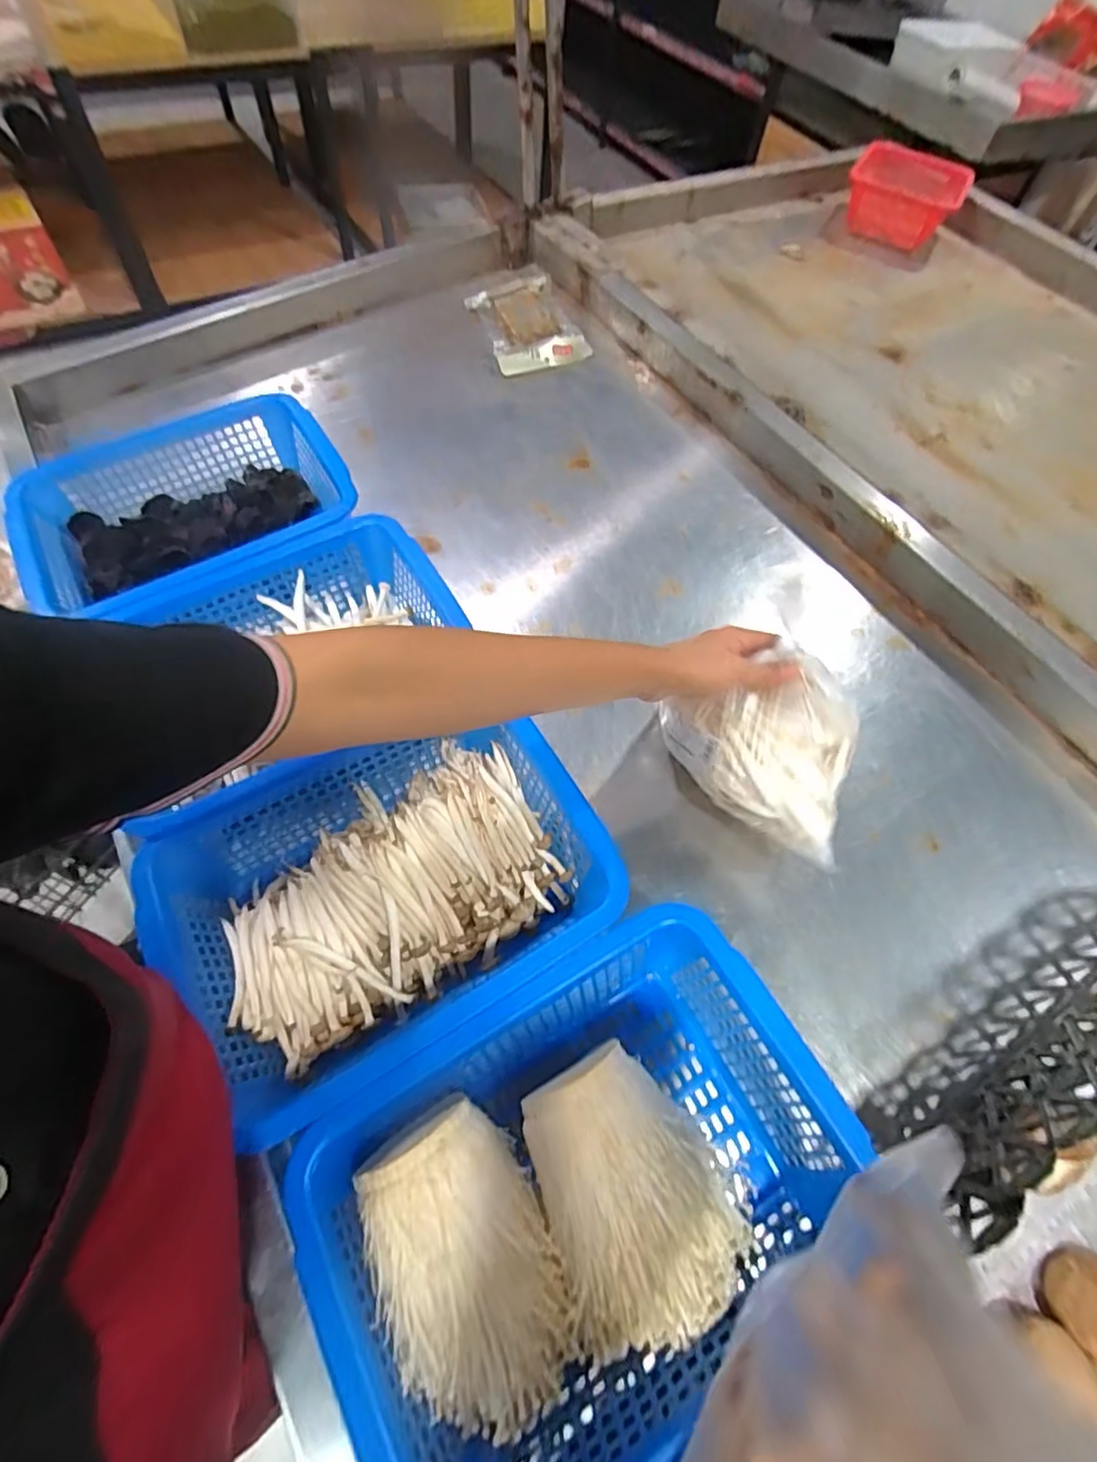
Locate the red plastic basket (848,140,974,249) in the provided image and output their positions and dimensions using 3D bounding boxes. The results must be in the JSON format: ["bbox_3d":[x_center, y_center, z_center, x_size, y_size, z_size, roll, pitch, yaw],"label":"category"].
[{"bbox_3d":[0.628,-0.933,1.071,0.189,0.111,0.168,22,57,19],"label":"red plastic basket"}]

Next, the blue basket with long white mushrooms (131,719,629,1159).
[{"bbox_3d":[-0.113,0.118,0.447,0.296,0.090,0.218,-28,56,-16],"label":"blue basket with long white mushrooms"}]

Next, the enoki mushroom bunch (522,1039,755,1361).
[{"bbox_3d":[0.054,0.274,0.365,0.112,0.066,0.136,-17,54,-9],"label":"enoki mushroom bunch"}]

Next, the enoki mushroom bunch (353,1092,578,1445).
[{"bbox_3d":[-0.048,0.302,0.342,0.096,0.066,0.147,-25,55,-15],"label":"enoki mushroom bunch"}]

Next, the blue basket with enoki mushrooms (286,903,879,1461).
[{"bbox_3d":[0.024,0.270,0.367,0.309,0.090,0.230,-28,56,-16],"label":"blue basket with enoki mushrooms"}]

